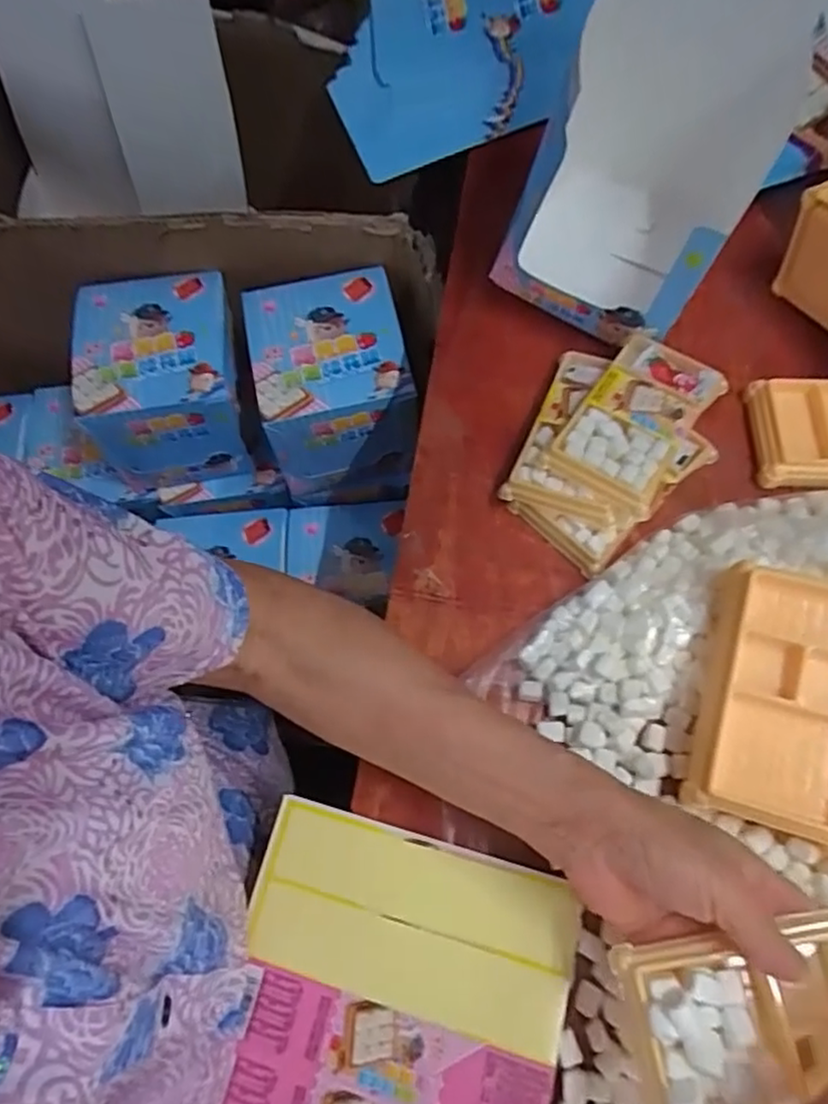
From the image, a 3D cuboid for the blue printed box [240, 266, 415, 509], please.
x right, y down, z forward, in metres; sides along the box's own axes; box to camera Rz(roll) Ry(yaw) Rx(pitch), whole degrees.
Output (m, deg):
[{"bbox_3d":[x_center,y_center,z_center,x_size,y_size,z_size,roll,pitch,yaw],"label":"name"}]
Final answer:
[{"bbox_3d":[-0.080,-0.168,0.706,0.148,0.161,0.175,-8,65,-1],"label":"blue printed box"}]

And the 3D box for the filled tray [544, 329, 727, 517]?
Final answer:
[{"bbox_3d":[0.150,-0.089,0.454,0.071,0.014,0.124,33,70,13],"label":"filled tray"}]

